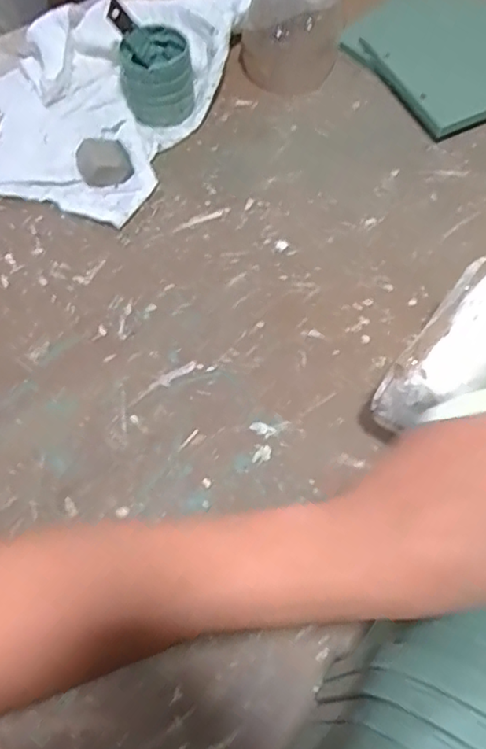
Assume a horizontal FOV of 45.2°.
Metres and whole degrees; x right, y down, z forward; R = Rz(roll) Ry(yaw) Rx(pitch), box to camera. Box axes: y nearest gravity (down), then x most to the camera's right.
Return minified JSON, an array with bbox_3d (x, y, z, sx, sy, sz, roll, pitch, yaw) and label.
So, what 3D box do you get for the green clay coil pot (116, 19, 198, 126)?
[{"bbox_3d":[-0.081,-0.282,0.555,0.065,0.066,0.071,-11,66,-5],"label":"green clay coil pot"}]

